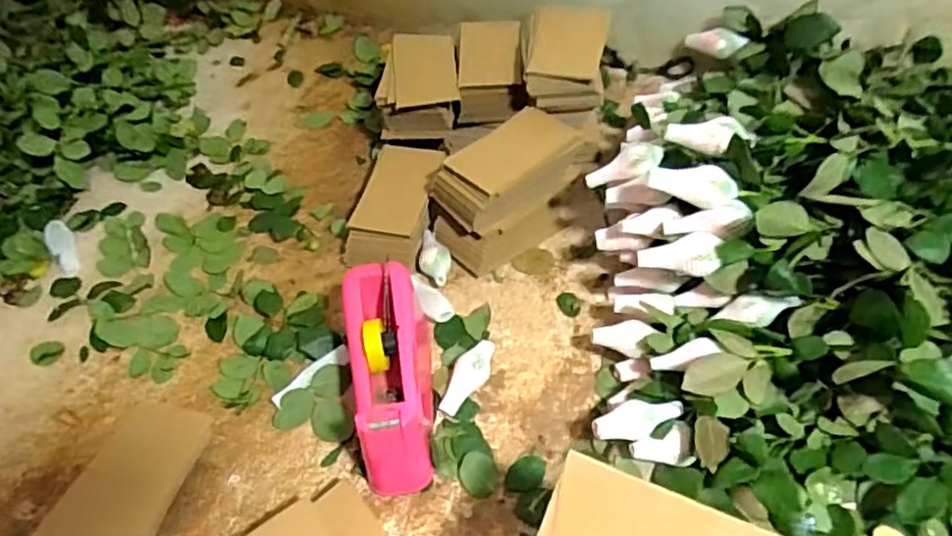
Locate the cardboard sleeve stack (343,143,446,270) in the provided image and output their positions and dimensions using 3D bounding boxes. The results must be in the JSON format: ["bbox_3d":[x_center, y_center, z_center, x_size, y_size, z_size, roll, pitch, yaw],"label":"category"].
[{"bbox_3d":[-0.096,-0.073,0.793,0.087,0.072,0.157,10,53,11],"label":"cardboard sleeve stack"}]

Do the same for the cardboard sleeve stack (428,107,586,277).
[{"bbox_3d":[0.036,-0.092,0.774,0.175,0.124,0.091,-32,57,-21],"label":"cardboard sleeve stack"}]

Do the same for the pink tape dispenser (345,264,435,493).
[{"bbox_3d":[-0.076,0.106,0.631,0.074,0.103,0.201,-11,52,-6],"label":"pink tape dispenser"}]

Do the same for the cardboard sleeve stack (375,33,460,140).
[{"bbox_3d":[-0.077,-0.243,0.876,0.104,0.070,0.138,-6,51,0],"label":"cardboard sleeve stack"}]

